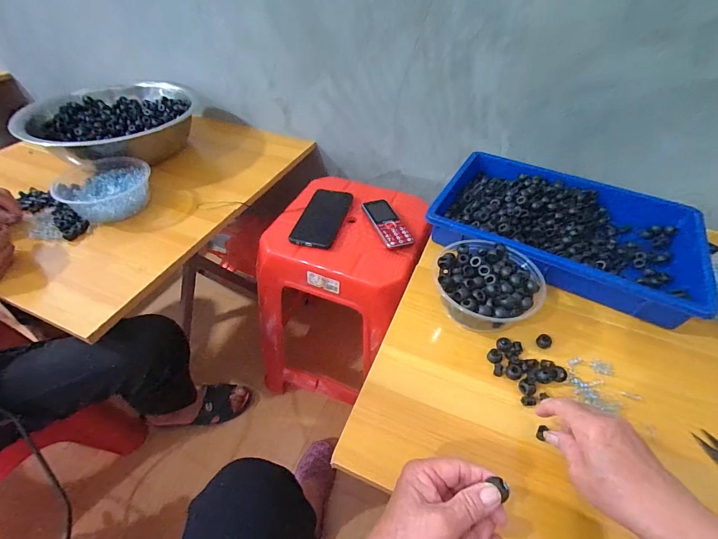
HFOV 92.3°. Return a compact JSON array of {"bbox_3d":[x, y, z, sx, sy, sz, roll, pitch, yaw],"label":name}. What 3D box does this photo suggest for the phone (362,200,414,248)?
[{"bbox_3d":[0.049,-0.084,0.618,0.051,0.014,0.119,-15,48,-16],"label":"phone"}]

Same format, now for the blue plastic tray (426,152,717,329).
[{"bbox_3d":[0.307,-0.068,0.536,0.357,0.054,0.235,24,50,20],"label":"blue plastic tray"}]

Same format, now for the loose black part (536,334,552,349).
[{"bbox_3d":[0.226,0.088,0.422,0.017,0.009,0.016,1,46,-1],"label":"loose black part"}]

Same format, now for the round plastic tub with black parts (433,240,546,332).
[{"bbox_3d":[0.159,0.024,0.446,0.125,0.064,0.123,1,46,-1],"label":"round plastic tub with black parts"}]

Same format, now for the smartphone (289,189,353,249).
[{"bbox_3d":[-0.066,-0.096,0.636,0.075,0.015,0.158,12,47,10],"label":"smartphone"}]

